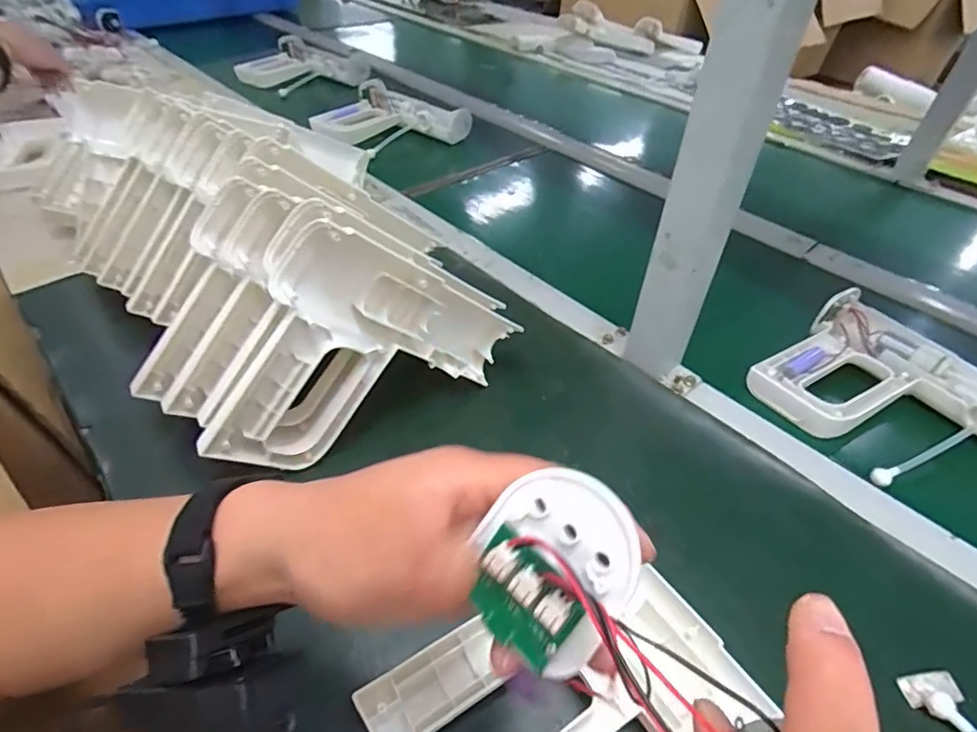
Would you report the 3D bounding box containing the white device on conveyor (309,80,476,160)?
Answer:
[{"bbox_3d":[-0.159,-0.413,0.903,0.224,0.048,0.184,18,46,16],"label":"white device on conveyor"}]

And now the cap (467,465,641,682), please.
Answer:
[{"bbox_3d":[0.018,0.060,0.159,0.047,0.010,0.056,37,97,24],"label":"cap"}]

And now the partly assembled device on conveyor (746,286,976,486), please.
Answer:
[{"bbox_3d":[0.360,0.026,0.464,0.184,0.034,0.207,-20,48,-22],"label":"partly assembled device on conveyor"}]

